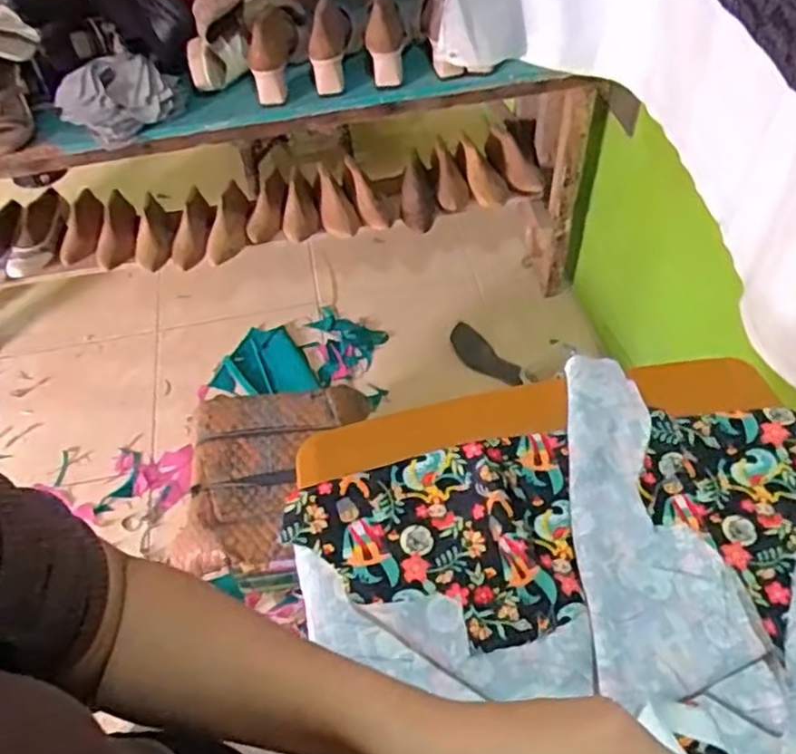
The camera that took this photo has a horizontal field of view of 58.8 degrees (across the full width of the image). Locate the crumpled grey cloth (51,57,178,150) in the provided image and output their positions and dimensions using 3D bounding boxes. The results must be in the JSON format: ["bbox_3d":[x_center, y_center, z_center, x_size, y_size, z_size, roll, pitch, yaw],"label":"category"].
[{"bbox_3d":[-0.486,-0.487,1.230,0.198,0.066,0.168,-24,55,-13],"label":"crumpled grey cloth"}]

